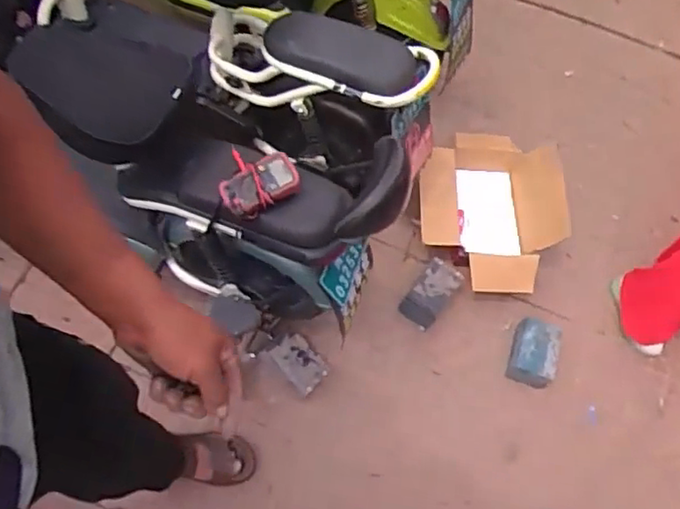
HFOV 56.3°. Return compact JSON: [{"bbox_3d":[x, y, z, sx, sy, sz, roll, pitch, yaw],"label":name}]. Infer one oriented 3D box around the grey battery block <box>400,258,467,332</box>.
[{"bbox_3d":[0.248,0.101,1.705,0.107,0.109,0.173,39,65,9],"label":"grey battery block"}]

